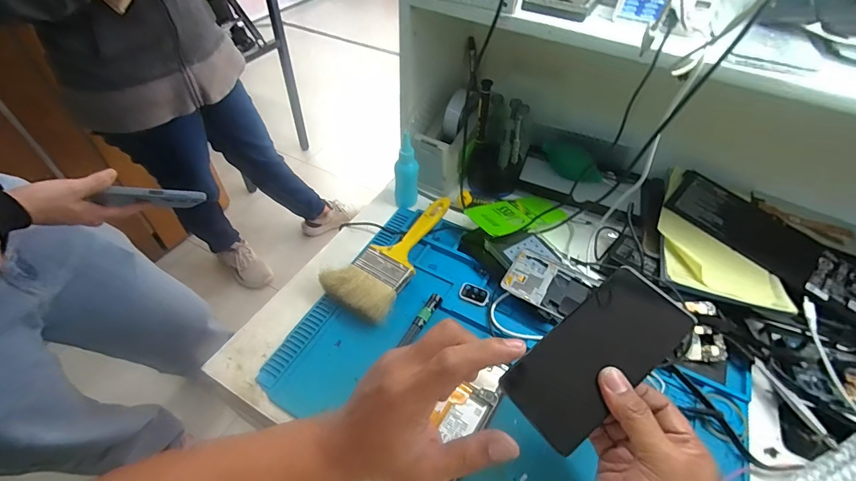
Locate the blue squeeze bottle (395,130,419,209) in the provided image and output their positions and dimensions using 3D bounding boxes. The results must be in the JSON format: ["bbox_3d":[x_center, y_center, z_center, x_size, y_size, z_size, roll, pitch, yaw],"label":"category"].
[{"bbox_3d":[-0.032,-0.100,0.571,0.034,0.103,0.042,0,49,-3],"label":"blue squeeze bottle"}]

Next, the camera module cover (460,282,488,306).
[{"bbox_3d":[0.058,0.067,0.492,0.037,0.004,0.023,21,51,15],"label":"camera module cover"}]

